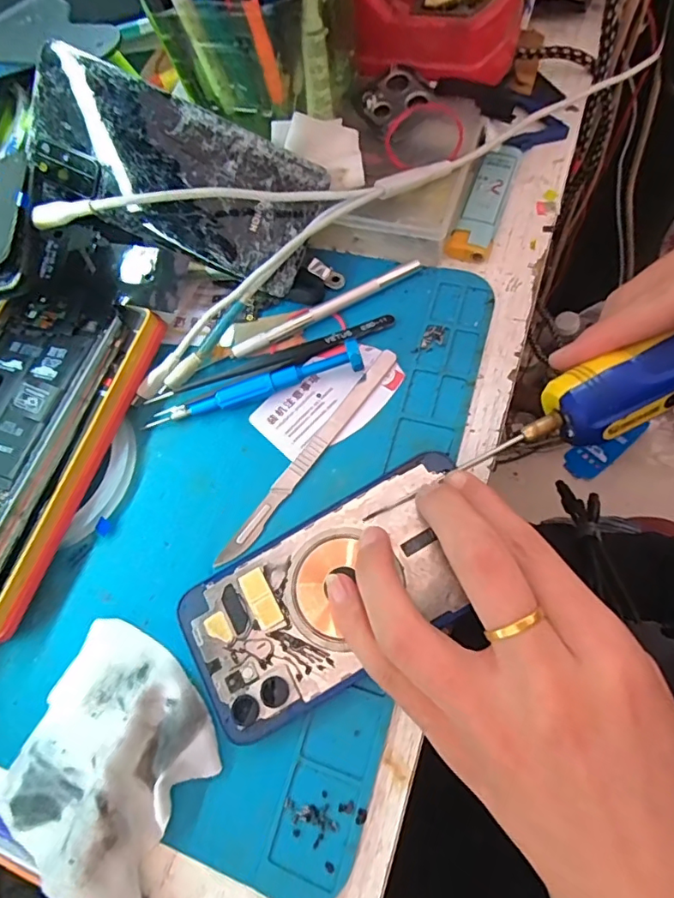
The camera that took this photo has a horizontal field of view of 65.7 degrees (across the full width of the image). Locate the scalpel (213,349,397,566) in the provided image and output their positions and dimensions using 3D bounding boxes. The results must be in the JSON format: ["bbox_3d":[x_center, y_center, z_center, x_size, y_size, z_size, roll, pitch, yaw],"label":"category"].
[{"bbox_3d":[-0.012,0.002,0.258,0.010,0.007,0.133,33,77,19],"label":"scalpel"}]

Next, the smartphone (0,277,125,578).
[{"bbox_3d":[-0.171,-0.016,0.265,0.073,0.011,0.157,13,71,13],"label":"smartphone"}]

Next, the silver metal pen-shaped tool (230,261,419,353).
[{"bbox_3d":[-0.005,-0.076,0.284,0.110,0.011,0.007,-26,73,-8],"label":"silver metal pen-shaped tool"}]

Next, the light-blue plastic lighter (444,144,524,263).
[{"bbox_3d":[0.084,-0.141,0.295,0.023,0.013,0.077,17,72,14],"label":"light-blue plastic lighter"}]

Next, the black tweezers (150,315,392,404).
[{"bbox_3d":[-0.032,-0.046,0.273,0.132,0.004,0.011,-22,67,-1],"label":"black tweezers"}]

